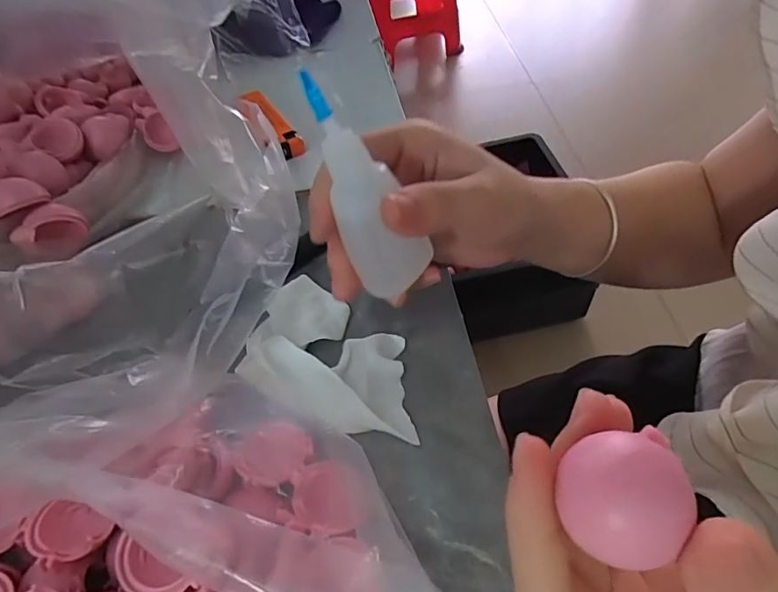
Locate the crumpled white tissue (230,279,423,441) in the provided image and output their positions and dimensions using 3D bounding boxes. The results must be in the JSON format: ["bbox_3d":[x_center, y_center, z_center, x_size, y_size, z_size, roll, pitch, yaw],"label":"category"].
[{"bbox_3d":[-0.025,0.031,0.231,0.090,0.019,0.061,26,58,24],"label":"crumpled white tissue"}]

